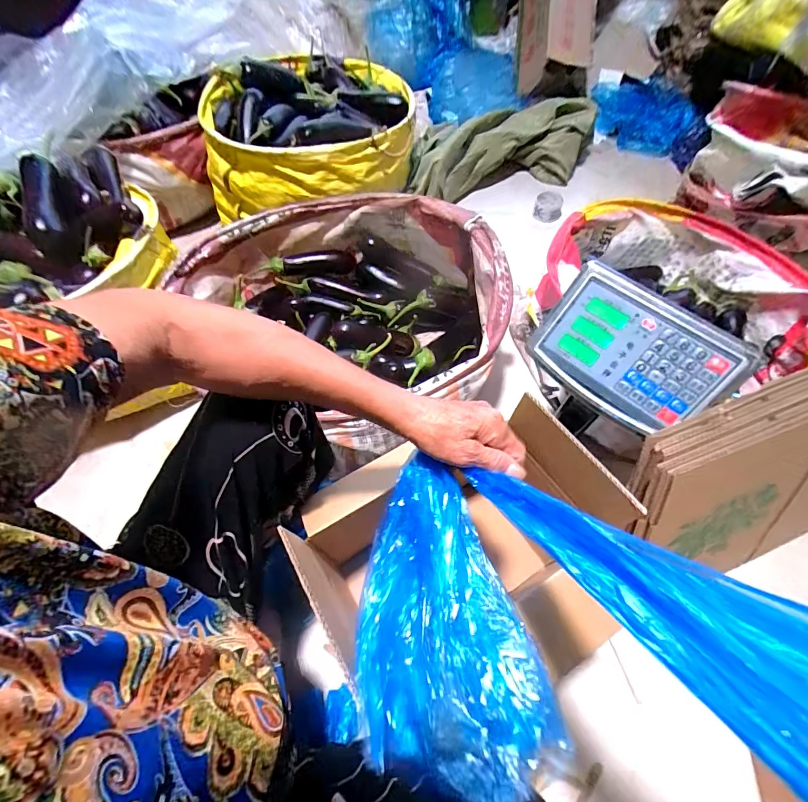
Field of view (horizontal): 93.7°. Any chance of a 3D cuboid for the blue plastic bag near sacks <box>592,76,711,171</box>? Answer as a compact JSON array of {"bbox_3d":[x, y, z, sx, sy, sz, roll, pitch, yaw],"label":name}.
[{"bbox_3d":[0.854,-0.983,1.319,0.388,0.154,0.172,30,66,14],"label":"blue plastic bag near sacks"}]

